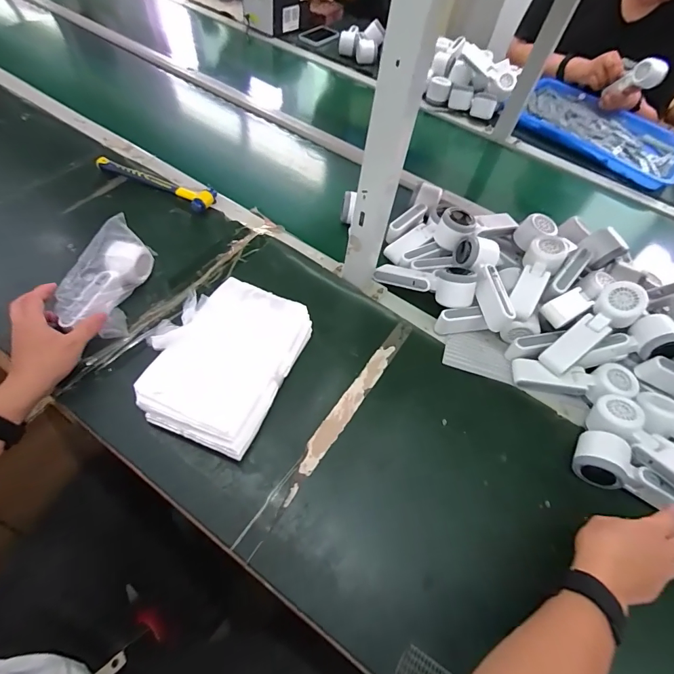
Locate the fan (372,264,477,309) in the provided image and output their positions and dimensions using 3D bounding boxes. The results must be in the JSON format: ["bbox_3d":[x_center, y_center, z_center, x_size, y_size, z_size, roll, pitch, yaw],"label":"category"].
[{"bbox_3d":[0.142,-0.095,0.630,0.165,0.045,0.065,16,57,29],"label":"fan"}]

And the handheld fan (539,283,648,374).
[{"bbox_3d":[0.379,-0.010,0.572,0.167,0.039,0.057,-44,66,8],"label":"handheld fan"}]

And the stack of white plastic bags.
[{"bbox_3d":[-0.156,0.024,0.525,0.182,0.048,0.233,20,56,6],"label":"stack of white plastic bags"}]

